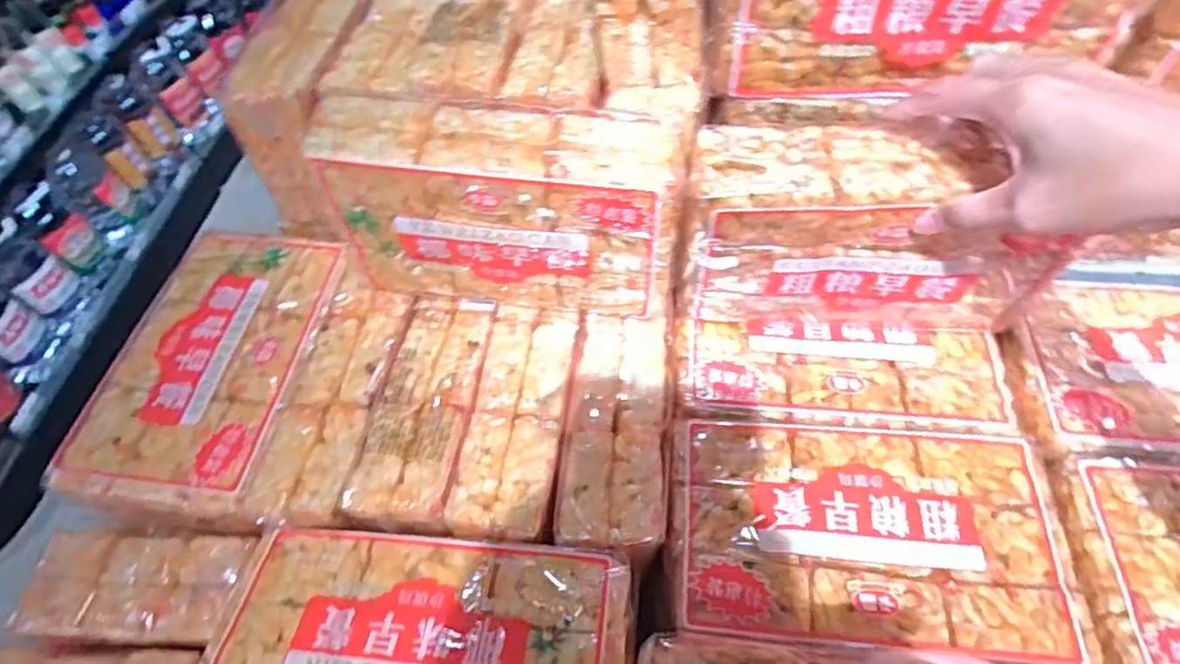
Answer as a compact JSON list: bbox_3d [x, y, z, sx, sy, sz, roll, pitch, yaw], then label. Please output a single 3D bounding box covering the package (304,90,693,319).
[{"bbox_3d":[-0.057,-0.075,0.433,0.238,0.145,0.069,8,54,7],"label":"package"}]

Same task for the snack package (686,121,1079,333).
[{"bbox_3d":[0.182,-0.071,0.423,0.225,0.144,0.094,1,53,4],"label":"snack package"}]

